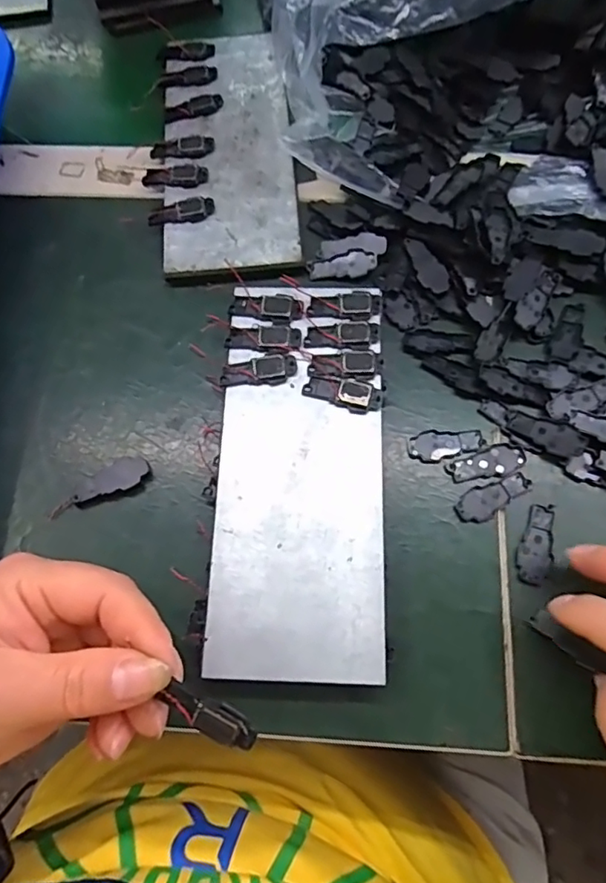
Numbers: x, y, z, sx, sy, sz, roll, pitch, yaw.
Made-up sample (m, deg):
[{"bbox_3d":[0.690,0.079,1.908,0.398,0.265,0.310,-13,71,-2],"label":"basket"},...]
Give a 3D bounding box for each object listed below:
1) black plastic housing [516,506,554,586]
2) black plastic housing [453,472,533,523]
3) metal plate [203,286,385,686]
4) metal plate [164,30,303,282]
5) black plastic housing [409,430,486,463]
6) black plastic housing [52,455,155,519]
[{"bbox_3d":[0.114,0.049,0.271,0.016,0.004,0.038,21,73,8],"label":"black plastic housing"},{"bbox_3d":[0.094,0.027,0.279,0.038,0.004,0.016,-30,73,-8],"label":"black plastic housing"},{"bbox_3d":[-0.001,0.013,0.280,0.077,0.017,0.193,1,72,2],"label":"metal plate"},{"bbox_3d":[-0.047,-0.185,0.352,0.077,0.009,0.195,-5,71,0],"label":"metal plate"},{"bbox_3d":[0.073,0.002,0.288,0.037,0.004,0.016,-2,71,1],"label":"black plastic housing"},{"bbox_3d":[-0.103,0.022,0.286,0.051,0.004,0.017,-22,72,-6],"label":"black plastic housing"}]

